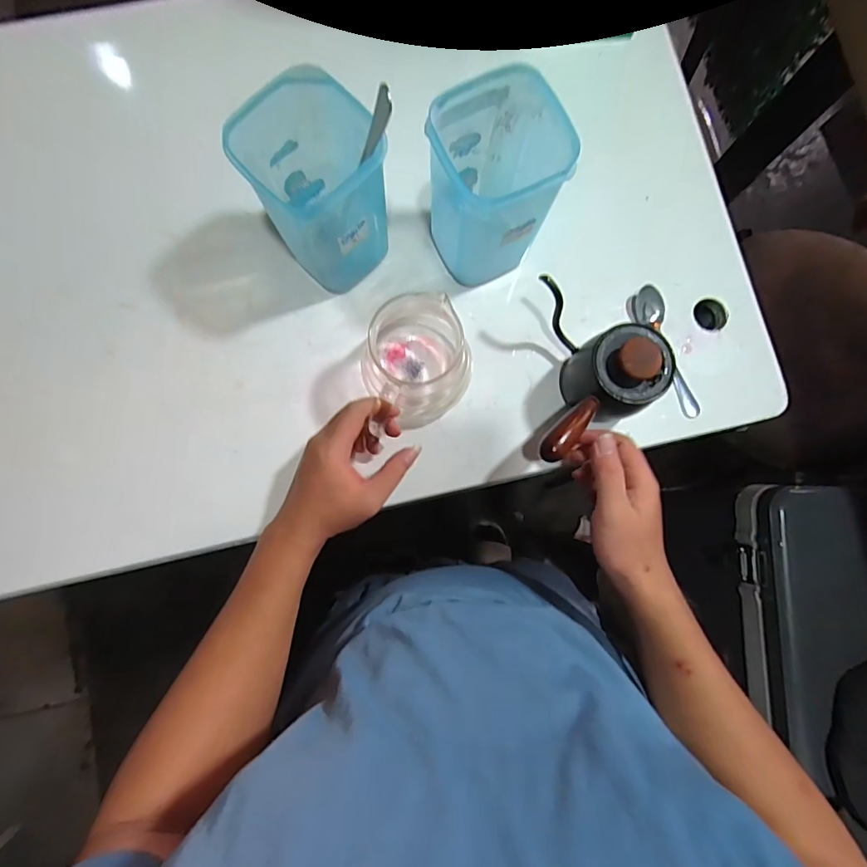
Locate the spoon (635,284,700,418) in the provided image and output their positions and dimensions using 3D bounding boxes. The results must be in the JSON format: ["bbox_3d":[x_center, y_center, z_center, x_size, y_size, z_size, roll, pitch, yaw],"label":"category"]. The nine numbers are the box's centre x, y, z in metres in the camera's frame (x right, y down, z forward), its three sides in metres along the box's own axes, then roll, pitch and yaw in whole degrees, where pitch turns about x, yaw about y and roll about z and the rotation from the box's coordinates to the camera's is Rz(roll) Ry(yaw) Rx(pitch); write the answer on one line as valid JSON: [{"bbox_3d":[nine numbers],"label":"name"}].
[{"bbox_3d":[0.236,-0.082,0.465,0.028,0.016,0.137,-16,83,-4],"label":"spoon"}]

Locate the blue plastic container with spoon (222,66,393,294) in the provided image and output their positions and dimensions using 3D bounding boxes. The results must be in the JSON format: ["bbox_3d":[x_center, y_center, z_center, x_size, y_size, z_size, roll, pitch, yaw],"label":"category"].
[{"bbox_3d":[-0.093,-0.205,0.402,0.094,0.151,0.092,41,83,4],"label":"blue plastic container with spoon"}]

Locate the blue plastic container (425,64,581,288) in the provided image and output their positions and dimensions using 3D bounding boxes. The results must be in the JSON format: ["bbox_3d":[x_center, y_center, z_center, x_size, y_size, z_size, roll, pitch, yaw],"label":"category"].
[{"bbox_3d":[0.049,-0.209,0.410,0.092,0.151,0.092,-25,84,-5],"label":"blue plastic container"}]

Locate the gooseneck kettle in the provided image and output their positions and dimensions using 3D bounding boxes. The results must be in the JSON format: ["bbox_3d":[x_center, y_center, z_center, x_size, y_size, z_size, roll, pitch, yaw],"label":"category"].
[{"bbox_3d":[0.148,-0.051,0.417,0.102,0.092,0.157,7,82,-1],"label":"gooseneck kettle"}]

